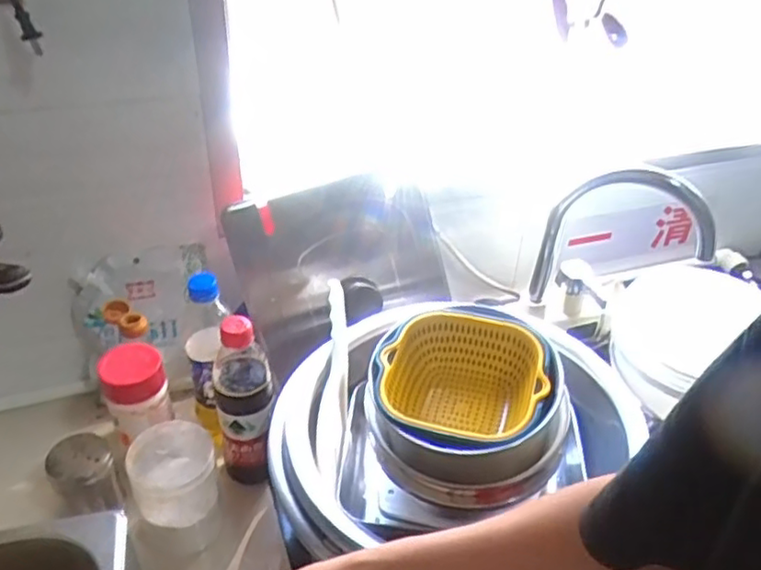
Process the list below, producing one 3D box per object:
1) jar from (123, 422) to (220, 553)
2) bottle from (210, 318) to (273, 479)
[{"bbox_3d":[-0.216,0.223,0.726,0.081,0.142,0.079,2,37,-1],"label":"jar"},{"bbox_3d":[-0.147,0.130,0.740,0.062,0.208,0.057,-5,37,-10],"label":"bottle"}]

